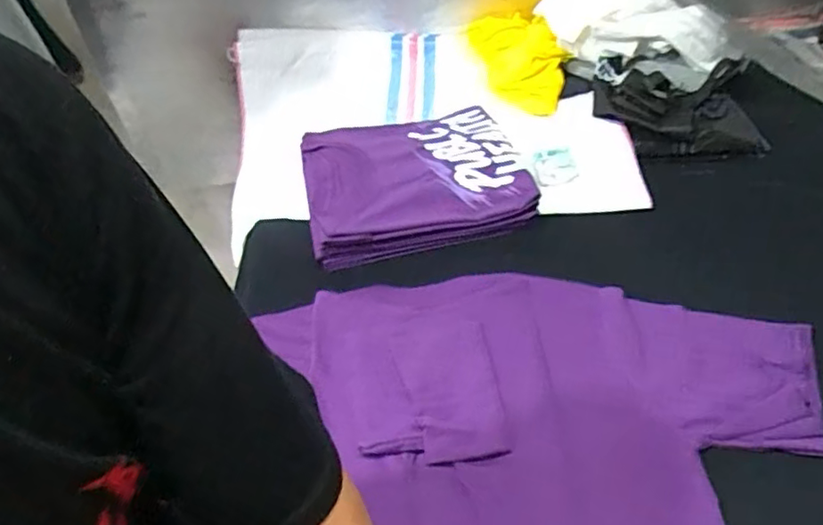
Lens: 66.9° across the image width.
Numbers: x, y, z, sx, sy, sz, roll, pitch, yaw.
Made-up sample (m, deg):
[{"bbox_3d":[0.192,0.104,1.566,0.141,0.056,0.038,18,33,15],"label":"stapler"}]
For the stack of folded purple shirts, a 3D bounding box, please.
[{"bbox_3d":[-0.002,-0.135,0.968,0.325,0.075,0.265,-12,43,-5],"label":"stack of folded purple shirts"}]

